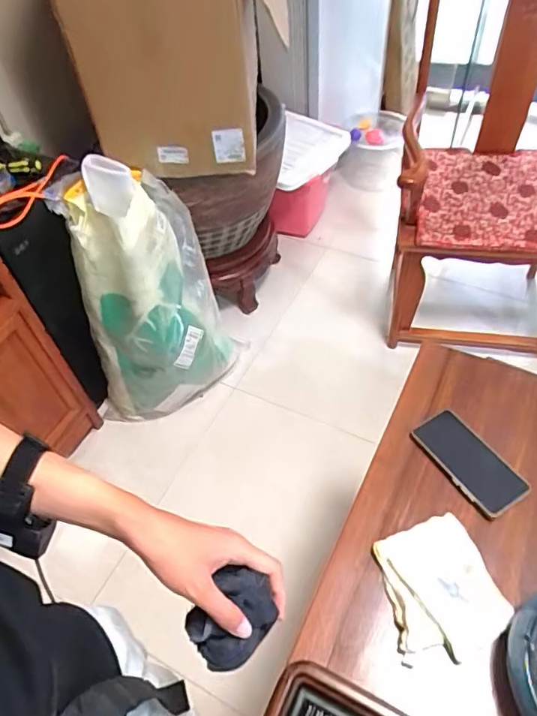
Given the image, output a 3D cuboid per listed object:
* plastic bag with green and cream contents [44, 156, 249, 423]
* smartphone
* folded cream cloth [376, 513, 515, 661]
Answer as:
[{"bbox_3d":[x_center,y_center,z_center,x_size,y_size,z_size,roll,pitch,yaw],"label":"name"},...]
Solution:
[{"bbox_3d":[-0.370,-0.173,1.598,0.386,0.759,0.391,7,53,10],"label":"plastic bag with green and cream contents"},{"bbox_3d":[0.289,0.147,0.741,0.078,0.018,0.161,-26,55,-15],"label":"smartphone"},{"bbox_3d":[0.210,0.283,0.635,0.132,0.019,0.149,-19,53,-9],"label":"folded cream cloth"}]

